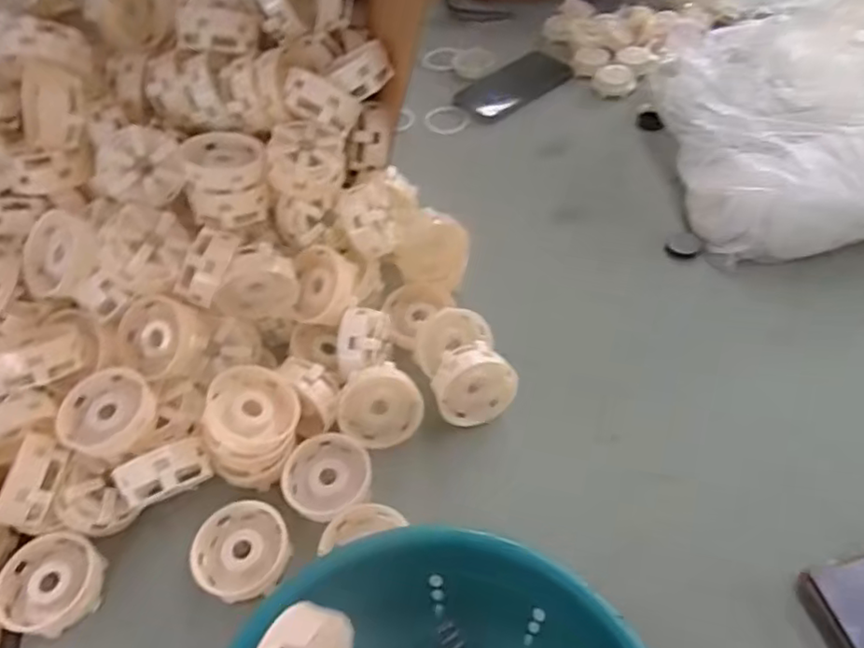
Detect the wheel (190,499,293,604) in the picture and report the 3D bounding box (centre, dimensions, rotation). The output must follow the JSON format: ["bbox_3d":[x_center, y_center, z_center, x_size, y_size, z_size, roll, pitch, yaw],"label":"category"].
[{"bbox_3d":[-0.140,0.169,0.465,0.070,0.020,0.068,-3,51,3],"label":"wheel"}]

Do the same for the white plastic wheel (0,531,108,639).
[{"bbox_3d":[-0.280,0.191,0.460,0.068,0.026,0.065,-3,51,3],"label":"white plastic wheel"}]

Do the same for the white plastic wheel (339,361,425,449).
[{"bbox_3d":[-0.040,0.066,0.506,0.069,0.063,0.025,-12,25,-20],"label":"white plastic wheel"}]

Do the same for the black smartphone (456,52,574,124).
[{"bbox_3d":[0.111,-0.332,0.864,0.164,0.010,0.080,-34,56,-20],"label":"black smartphone"}]

